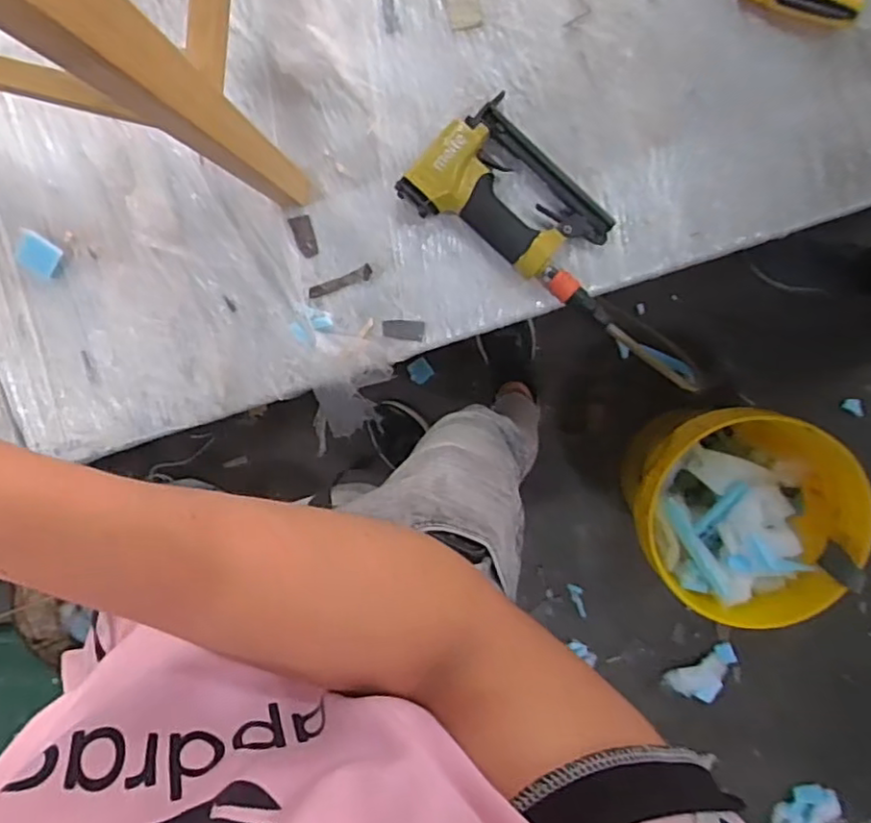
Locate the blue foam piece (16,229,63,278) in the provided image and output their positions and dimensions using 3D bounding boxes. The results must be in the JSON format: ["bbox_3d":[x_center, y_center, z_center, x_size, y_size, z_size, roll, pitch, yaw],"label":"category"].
[{"bbox_3d":[-0.441,-0.174,0.725,0.047,0.010,0.039,31,98,-1],"label":"blue foam piece"}]

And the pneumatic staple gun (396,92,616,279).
[{"bbox_3d":[0.070,-0.215,0.680,0.142,0.038,0.188,-41,93,8],"label":"pneumatic staple gun"}]

